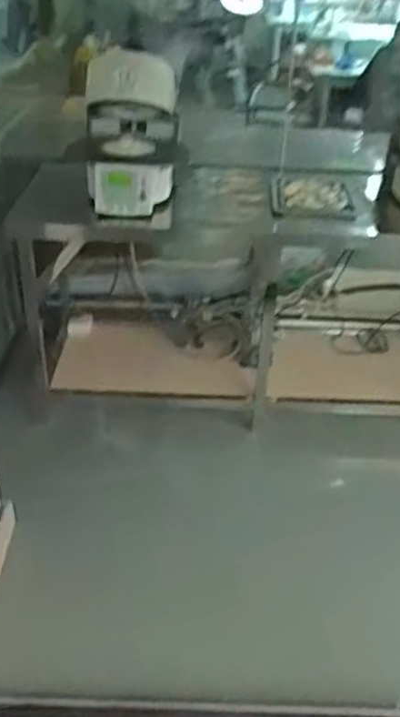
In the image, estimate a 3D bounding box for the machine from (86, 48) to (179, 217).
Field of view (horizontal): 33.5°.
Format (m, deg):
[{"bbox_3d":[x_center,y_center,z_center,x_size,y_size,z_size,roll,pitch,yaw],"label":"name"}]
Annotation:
[{"bbox_3d":[-0.168,-0.550,1.604,0.211,0.395,0.238,1,33,-4],"label":"machine"}]

